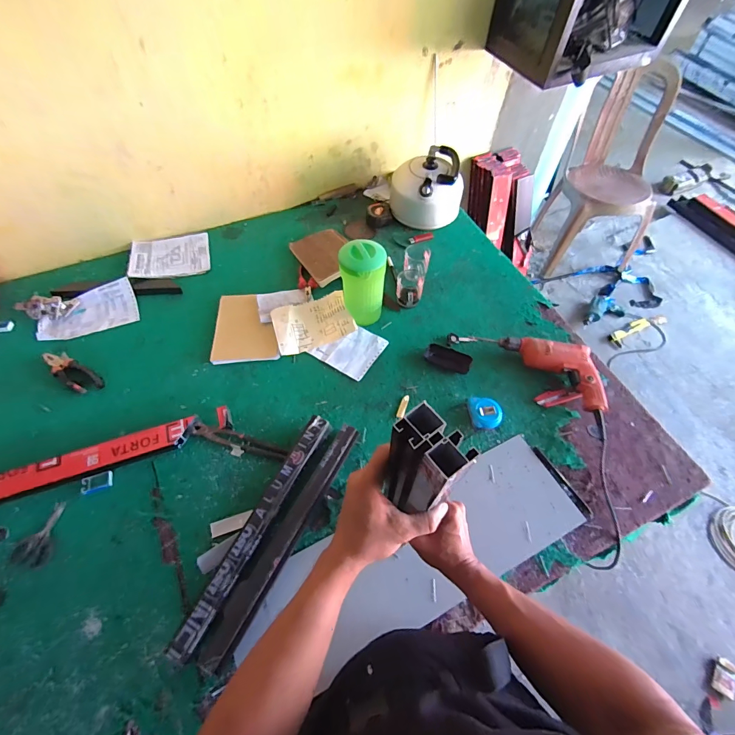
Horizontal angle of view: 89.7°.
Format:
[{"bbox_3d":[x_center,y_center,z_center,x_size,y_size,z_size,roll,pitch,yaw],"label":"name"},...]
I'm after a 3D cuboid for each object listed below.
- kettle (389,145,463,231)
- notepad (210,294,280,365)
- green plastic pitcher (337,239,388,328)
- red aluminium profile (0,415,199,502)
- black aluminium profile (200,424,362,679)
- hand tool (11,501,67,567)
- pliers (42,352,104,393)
[{"bbox_3d":[0.181,-0.540,1.135,0.195,0.162,0.184,-25,62,-15],"label":"kettle"},{"bbox_3d":[-0.305,-0.102,0.940,0.157,0.008,0.197,-3,63,-3],"label":"notepad"},{"bbox_3d":[-0.011,-0.198,0.908,0.104,0.201,0.101,0,59,-1],"label":"green plastic pitcher"},{"bbox_3d":[-0.713,0.230,0.716,0.733,0.043,0.065,-17,60,-11],"label":"red aluminium profile"},{"bbox_3d":[-0.146,0.302,0.685,0.056,0.047,0.443,26,62,14],"label":"black aluminium profile"},{"bbox_3d":[-0.612,0.310,0.695,0.071,0.011,0.108,10,59,5],"label":"hand tool"},{"bbox_3d":[-0.693,0.011,0.865,0.179,0.014,0.053,28,62,15],"label":"pliers"}]

